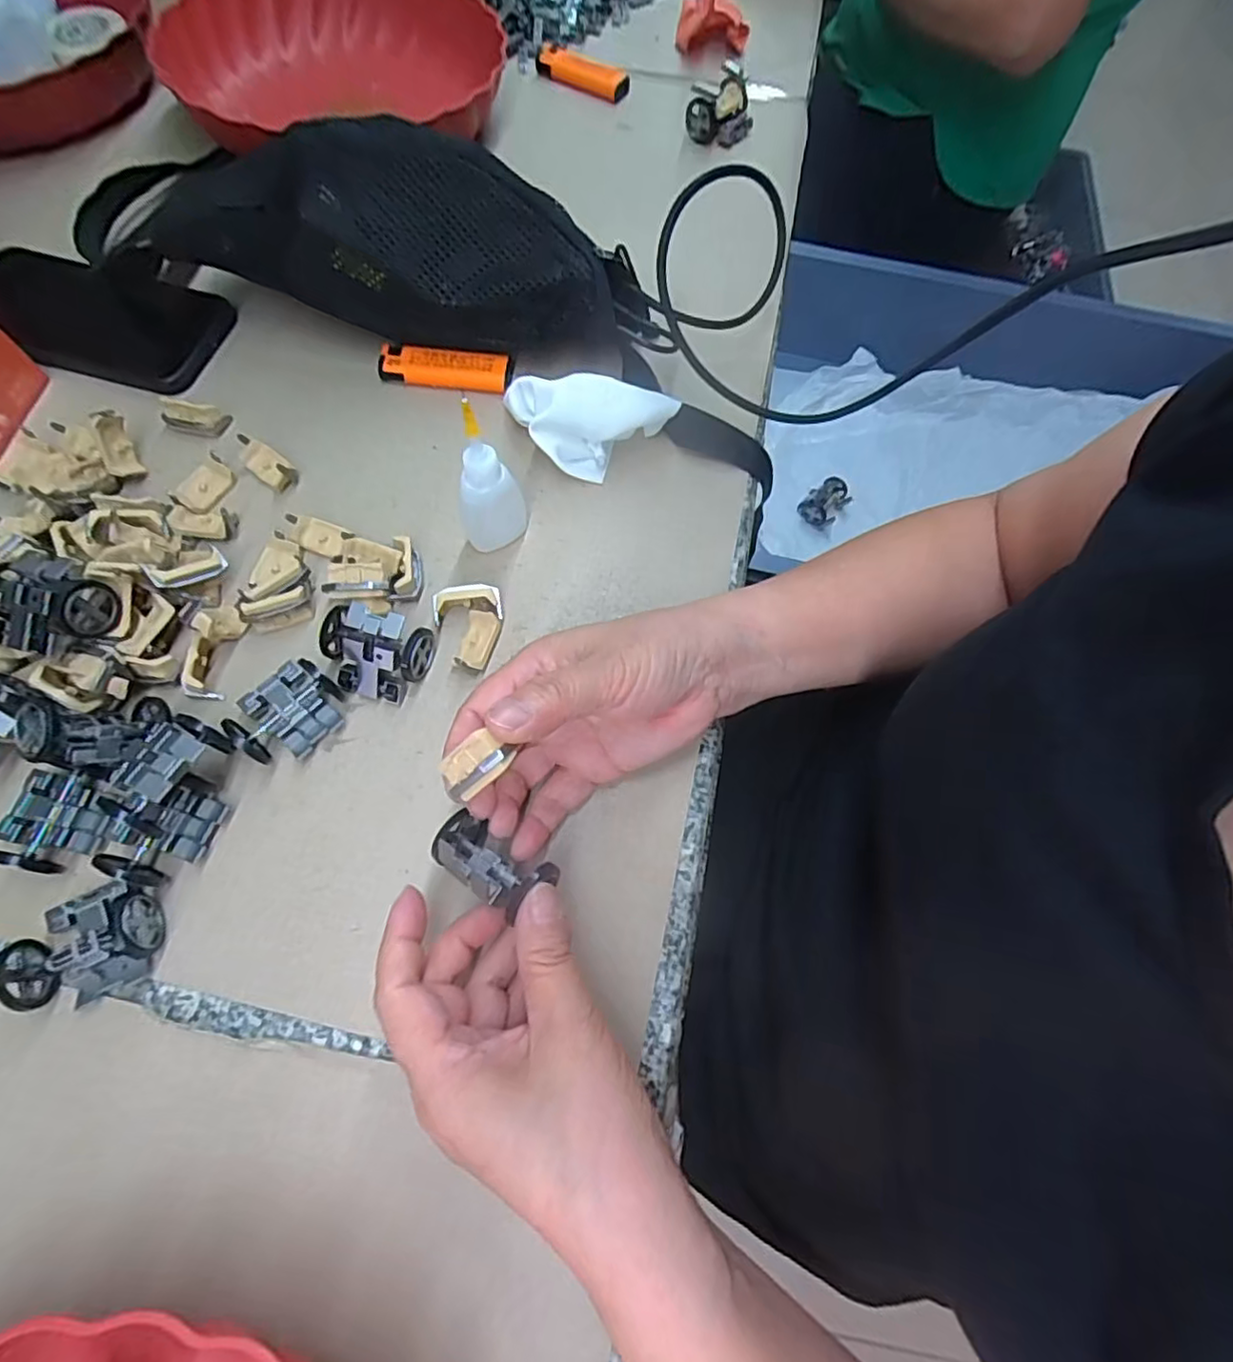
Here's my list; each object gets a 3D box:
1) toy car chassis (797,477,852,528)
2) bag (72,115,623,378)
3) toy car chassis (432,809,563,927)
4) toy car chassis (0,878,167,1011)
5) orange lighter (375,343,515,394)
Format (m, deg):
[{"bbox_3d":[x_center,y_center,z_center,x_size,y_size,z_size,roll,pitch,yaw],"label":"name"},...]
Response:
[{"bbox_3d":[0.225,-0.193,0.678,0.040,0.027,0.054,37,72,13],"label":"toy car chassis"},{"bbox_3d":[-0.142,-0.262,0.380,0.297,0.091,0.083,7,68,2],"label":"bag"},{"bbox_3d":[-0.051,0.073,0.253,0.051,0.017,0.024,25,69,26],"label":"toy car chassis"},{"bbox_3d":[-0.221,0.109,0.260,0.051,0.024,0.043,-23,70,-10],"label":"toy car chassis"},{"bbox_3d":[-0.109,-0.197,0.395,0.081,0.013,0.021,6,68,2],"label":"orange lighter"}]

